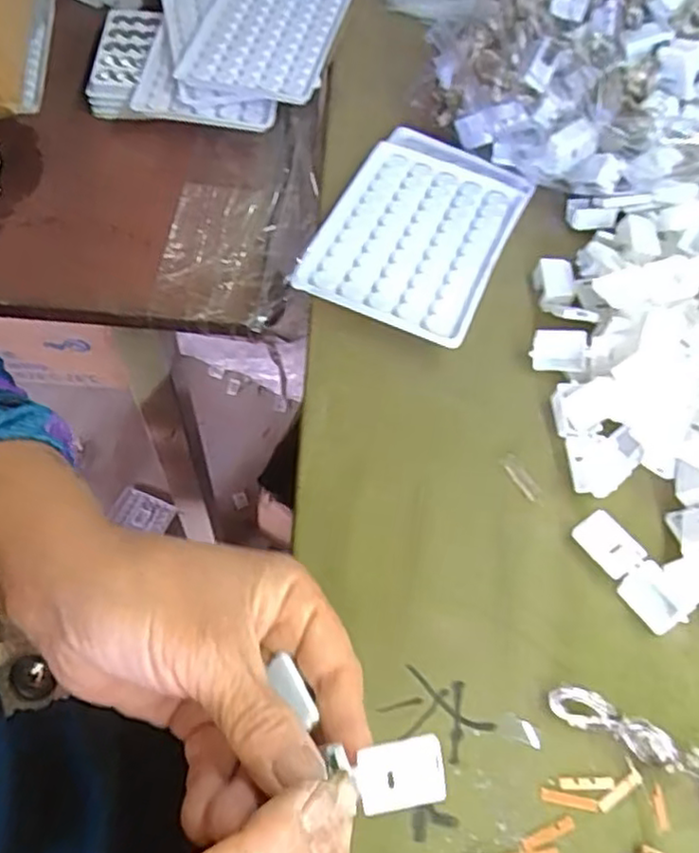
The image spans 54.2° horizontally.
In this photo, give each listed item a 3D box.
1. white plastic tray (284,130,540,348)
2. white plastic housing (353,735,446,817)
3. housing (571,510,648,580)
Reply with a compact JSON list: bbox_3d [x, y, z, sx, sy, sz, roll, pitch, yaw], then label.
[{"bbox_3d":[0.040,-0.111,0.386,0.094,0.020,0.142,24,63,8],"label":"white plastic tray"},{"bbox_3d":[0.017,0.113,0.221,0.028,0.007,0.021,-8,86,-8],"label":"white plastic housing"},{"bbox_3d":[0.117,0.054,0.309,0.019,0.008,0.029,-34,70,-20],"label":"housing"}]

